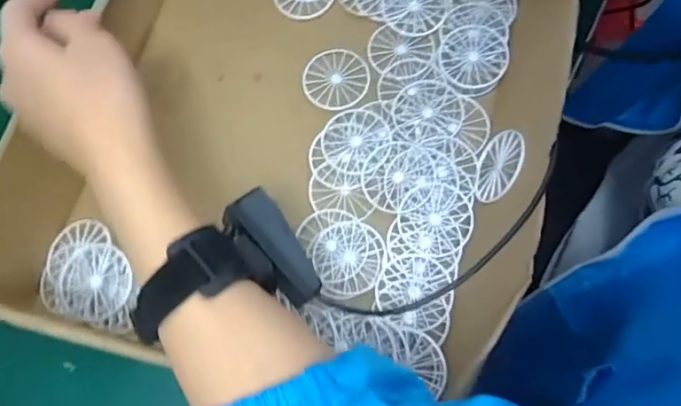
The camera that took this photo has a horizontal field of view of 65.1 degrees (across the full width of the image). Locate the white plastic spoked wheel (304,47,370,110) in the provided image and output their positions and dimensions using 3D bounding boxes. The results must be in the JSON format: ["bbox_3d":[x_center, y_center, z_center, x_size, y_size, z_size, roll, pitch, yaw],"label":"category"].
[{"bbox_3d":[-0.003,-0.095,0.410,0.049,0.007,0.048,0,73,2],"label":"white plastic spoked wheel"}]

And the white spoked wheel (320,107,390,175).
[{"bbox_3d":[0.012,-0.045,0.390,0.049,0.006,0.048,0,73,2],"label":"white spoked wheel"}]

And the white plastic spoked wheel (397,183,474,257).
[{"bbox_3d":[0.066,0.011,0.368,0.049,0.005,0.047,0,73,2],"label":"white plastic spoked wheel"}]

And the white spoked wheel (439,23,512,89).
[{"bbox_3d":[0.100,-0.110,0.400,0.048,0.011,0.052,0,73,2],"label":"white spoked wheel"}]

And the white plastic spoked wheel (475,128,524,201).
[{"bbox_3d":[0.107,-0.025,0.357,0.004,0.045,0.049,19,74,-17],"label":"white plastic spoked wheel"}]

